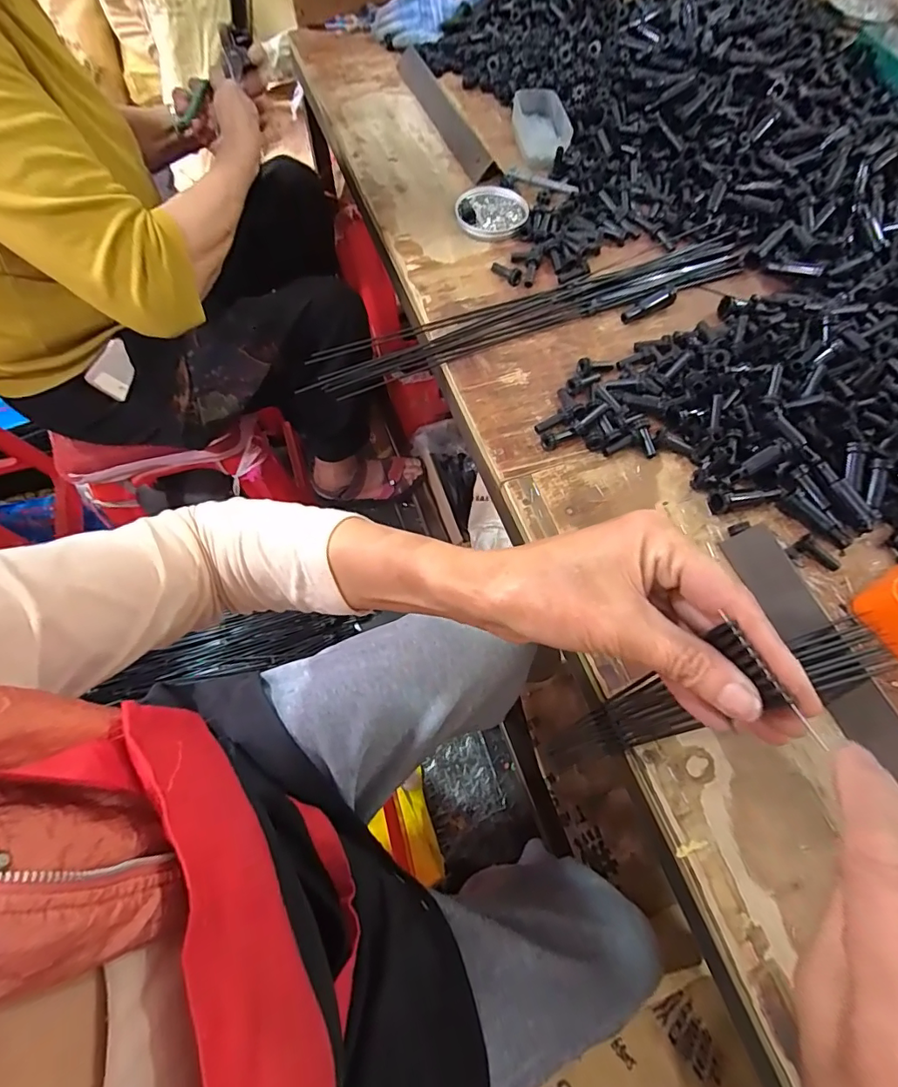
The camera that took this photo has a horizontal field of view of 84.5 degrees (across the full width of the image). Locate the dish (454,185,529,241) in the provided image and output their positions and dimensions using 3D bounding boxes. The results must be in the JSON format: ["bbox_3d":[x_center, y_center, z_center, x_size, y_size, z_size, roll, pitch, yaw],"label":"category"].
[{"bbox_3d":[0.054,-0.423,0.630,0.089,0.014,0.094,1,66,-2],"label":"dish"}]

